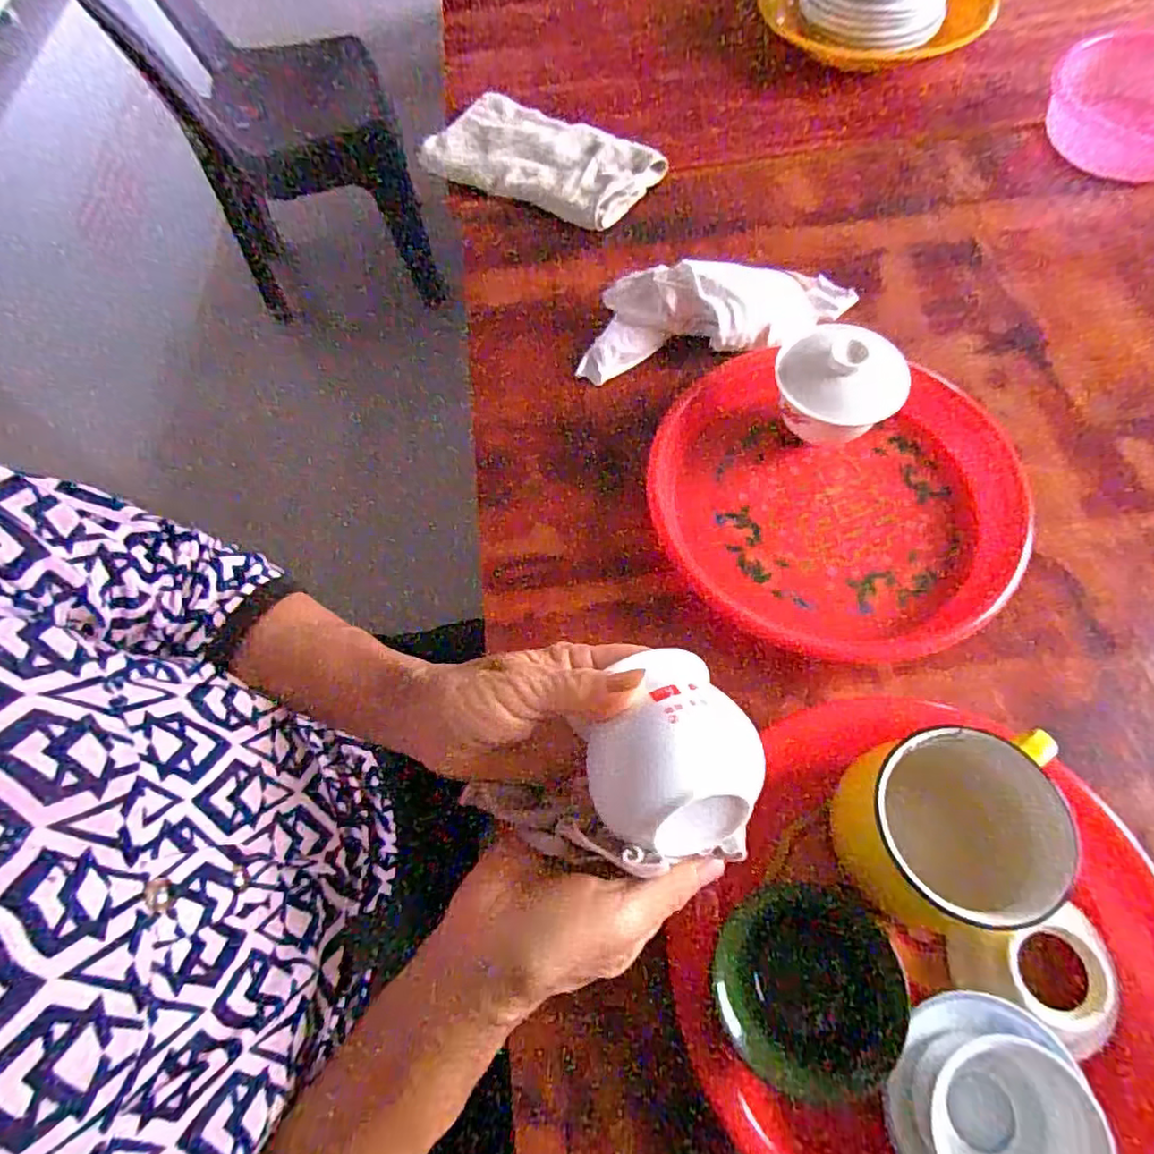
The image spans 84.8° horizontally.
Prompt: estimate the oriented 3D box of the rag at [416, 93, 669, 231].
[{"bbox_3d":[-0.036,-0.431,0.649,0.239,0.026,0.127,35,71,17],"label":"rag"}]

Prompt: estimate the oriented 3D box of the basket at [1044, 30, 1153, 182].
[{"bbox_3d":[0.541,-0.452,0.605,0.167,0.047,0.166,25,69,14],"label":"basket"}]

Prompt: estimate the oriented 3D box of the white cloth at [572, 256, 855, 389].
[{"bbox_3d":[0.115,-0.220,0.519,0.231,0.048,0.072,-6,65,0],"label":"white cloth"}]

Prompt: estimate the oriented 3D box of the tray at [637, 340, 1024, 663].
[{"bbox_3d":[0.184,-0.055,0.455,0.255,0.023,0.234,-1,65,2],"label":"tray"}]

